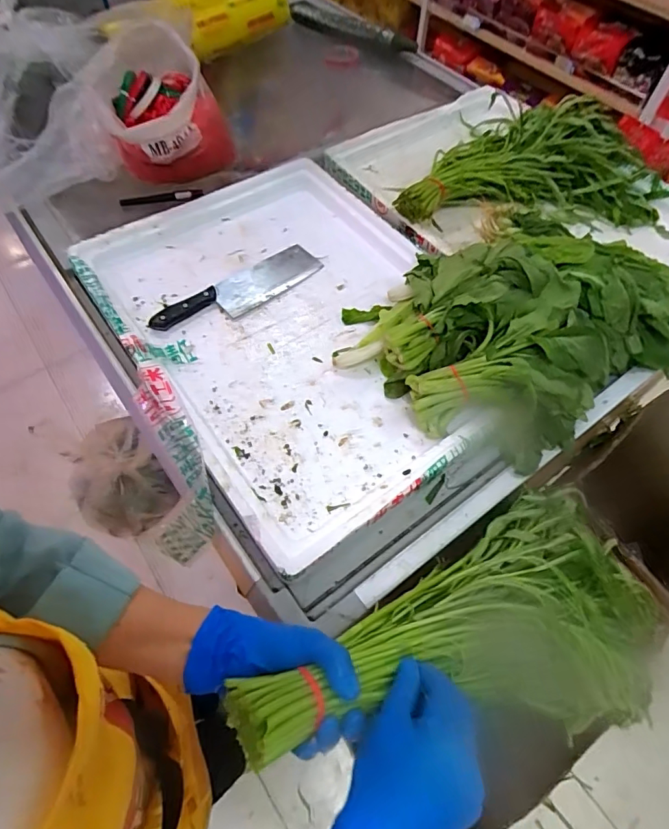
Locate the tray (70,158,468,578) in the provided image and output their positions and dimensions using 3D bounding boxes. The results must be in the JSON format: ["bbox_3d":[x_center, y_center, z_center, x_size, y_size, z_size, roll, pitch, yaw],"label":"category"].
[{"bbox_3d":[-0.047,-0.135,0.672,0.444,0.044,0.577,-31,65,-20],"label":"tray"}]

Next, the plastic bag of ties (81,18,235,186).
[{"bbox_3d":[-0.283,-0.490,0.774,0.179,0.177,0.191,16,58,7],"label":"plastic bag of ties"}]

